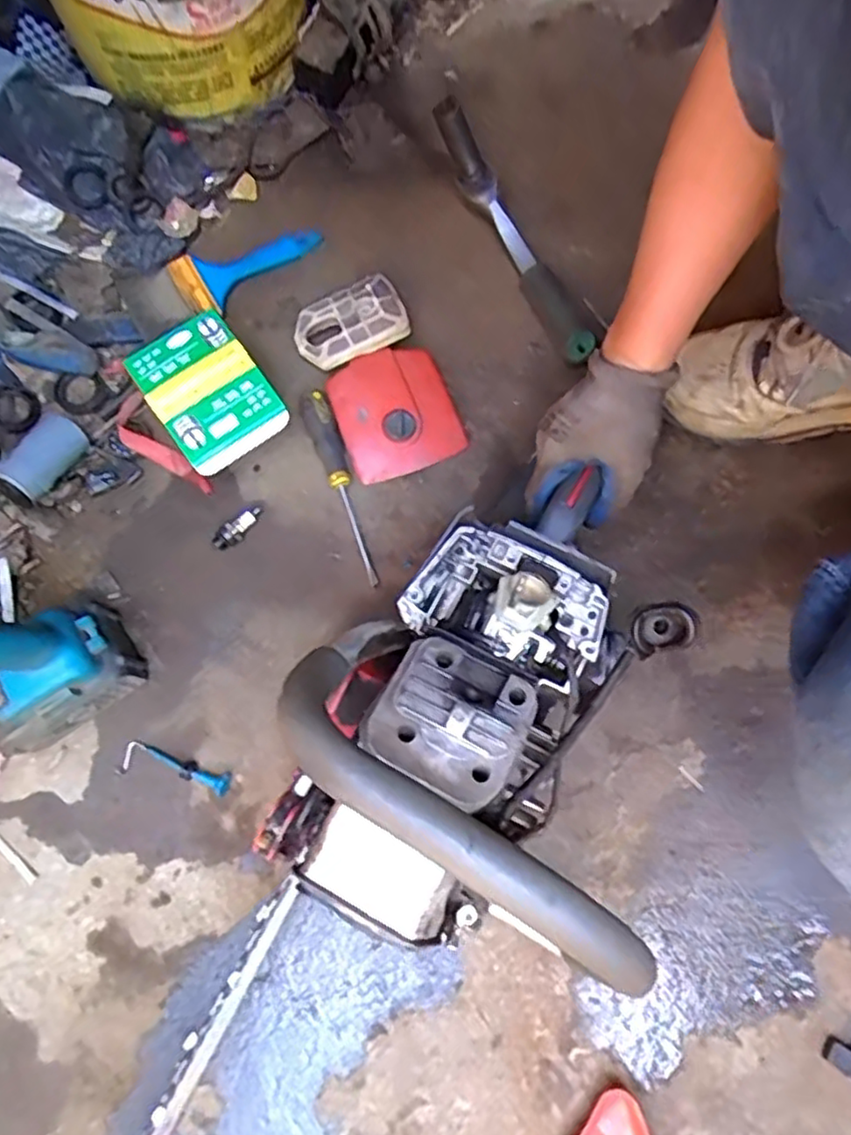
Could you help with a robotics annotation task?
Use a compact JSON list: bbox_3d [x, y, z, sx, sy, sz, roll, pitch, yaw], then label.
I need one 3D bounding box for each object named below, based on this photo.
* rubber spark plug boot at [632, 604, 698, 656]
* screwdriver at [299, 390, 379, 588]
[{"bbox_3d":[0.150,0.037,0.440,0.032,0.028,0.027,-9,70,-1],"label":"rubber spark plug boot"},{"bbox_3d":[-0.075,-0.074,0.618,0.026,0.025,0.185,-19,79,-5],"label":"screwdriver"}]

